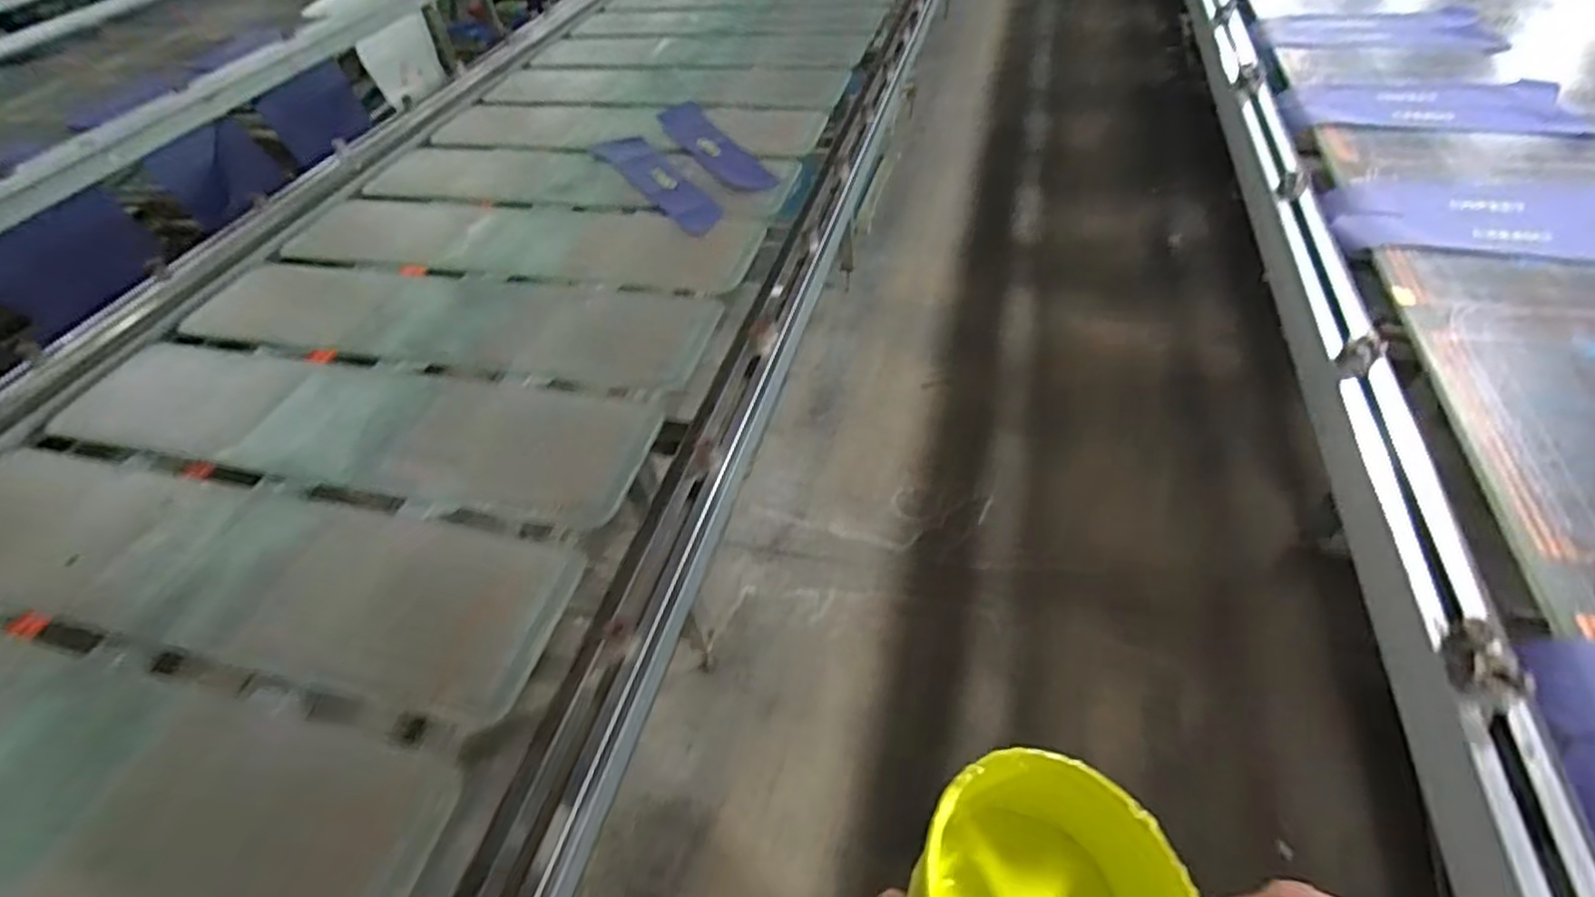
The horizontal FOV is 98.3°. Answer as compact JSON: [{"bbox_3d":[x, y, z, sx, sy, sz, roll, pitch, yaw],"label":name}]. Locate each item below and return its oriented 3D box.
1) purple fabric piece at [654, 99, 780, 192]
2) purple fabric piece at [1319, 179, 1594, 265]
[{"bbox_3d":[-0.166,-0.579,1.317,0.095,0.009,0.409,-25,50,-14],"label":"purple fabric piece"},{"bbox_3d":[0.995,-0.327,0.969,0.419,0.015,0.245,9,48,18],"label":"purple fabric piece"}]

